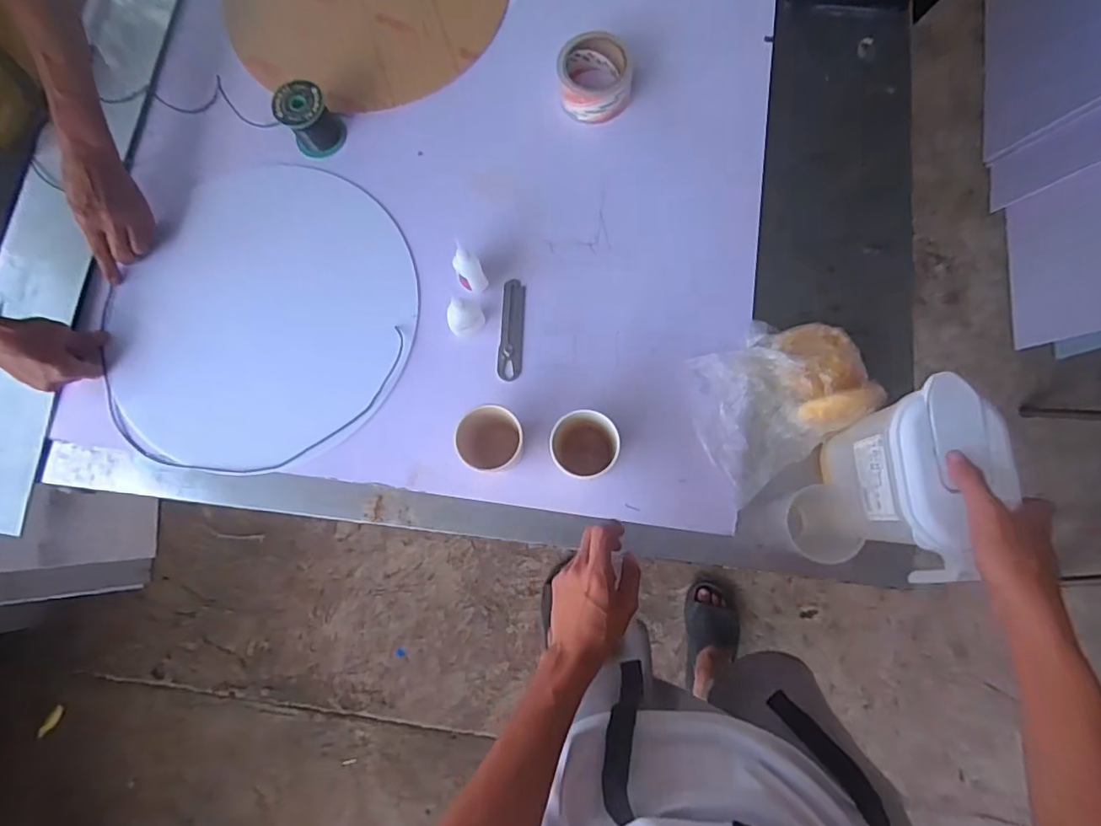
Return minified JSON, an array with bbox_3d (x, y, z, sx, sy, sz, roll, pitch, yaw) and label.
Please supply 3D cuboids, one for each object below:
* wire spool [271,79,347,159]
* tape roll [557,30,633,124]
[{"bbox_3d":[-0.319,-0.387,0.728,0.066,0.056,0.065,0,80,2],"label":"wire spool"},{"bbox_3d":[0.060,-0.438,0.735,0.094,0.059,0.097,0,80,2],"label":"tape roll"}]

